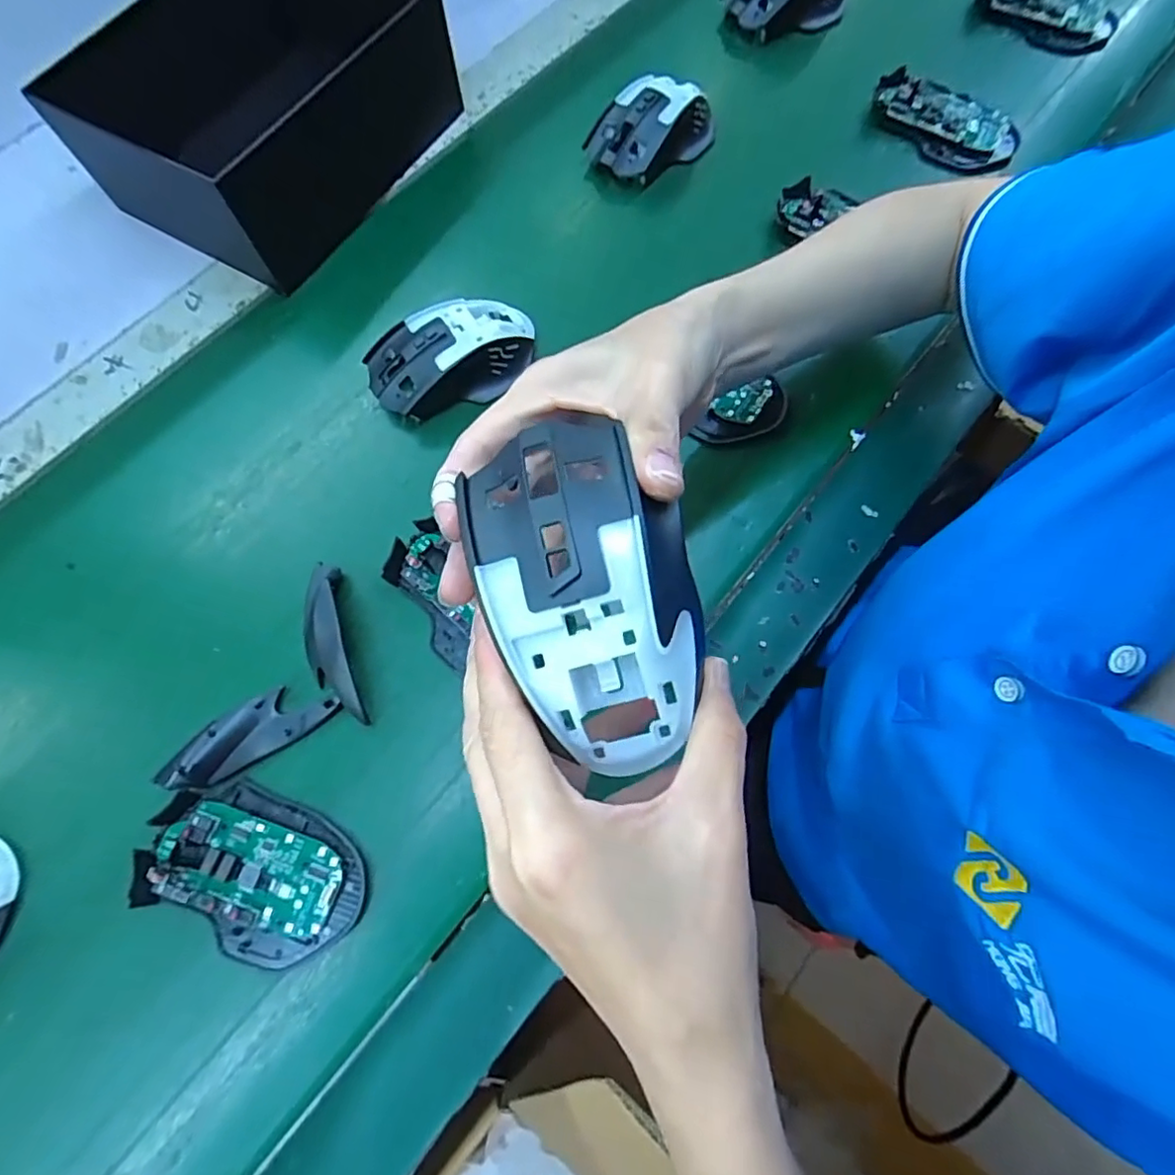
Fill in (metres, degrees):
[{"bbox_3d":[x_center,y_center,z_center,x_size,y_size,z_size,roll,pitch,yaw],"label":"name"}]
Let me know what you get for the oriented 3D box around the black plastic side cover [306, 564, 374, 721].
[{"bbox_3d":[-0.150,0.032,0.345,0.030,0.015,0.100,-18,71,-5],"label":"black plastic side cover"}]

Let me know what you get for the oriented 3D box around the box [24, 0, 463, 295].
[{"bbox_3d":[-0.239,-0.362,0.451,0.186,0.095,0.221,29,74,11],"label":"box"}]

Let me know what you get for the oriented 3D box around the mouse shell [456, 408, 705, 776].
[{"bbox_3d":[0.000,0.000,0.193,0.064,0.040,0.110,-15,71,-4],"label":"mouse shell"}]

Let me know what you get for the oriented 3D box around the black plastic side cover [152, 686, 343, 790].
[{"bbox_3d":[-0.186,0.079,0.331,0.092,0.015,0.033,-29,72,-8],"label":"black plastic side cover"}]

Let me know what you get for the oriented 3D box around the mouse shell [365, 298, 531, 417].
[{"bbox_3d":[-0.090,-0.158,0.400,0.116,0.039,0.068,-24,72,-7],"label":"mouse shell"}]

